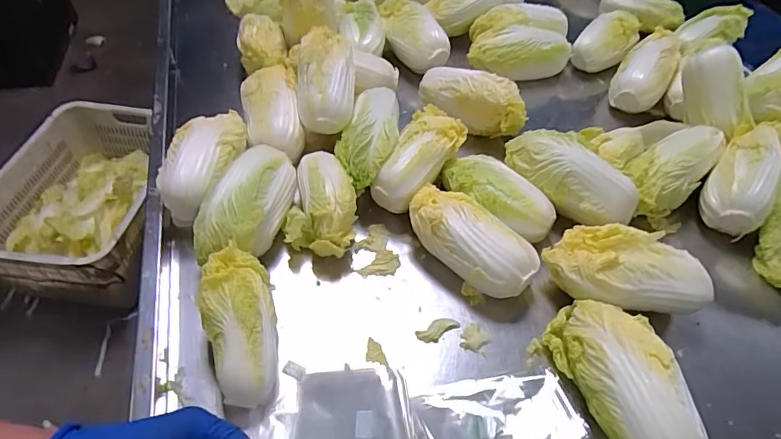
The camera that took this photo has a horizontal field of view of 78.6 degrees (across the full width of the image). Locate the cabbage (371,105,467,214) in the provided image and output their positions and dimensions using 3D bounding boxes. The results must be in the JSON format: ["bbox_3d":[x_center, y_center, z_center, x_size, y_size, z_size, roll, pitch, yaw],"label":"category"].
[{"bbox_3d":[0.046,-0.094,0.697,0.083,0.064,0.183,24,52,14],"label":"cabbage"}]

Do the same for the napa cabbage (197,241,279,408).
[{"bbox_3d":[-0.162,0.110,0.511,0.074,0.063,0.174,-11,68,-14],"label":"napa cabbage"}]

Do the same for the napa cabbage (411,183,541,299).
[{"bbox_3d":[0.103,0.028,0.618,0.176,0.065,0.092,35,56,22],"label":"napa cabbage"}]

